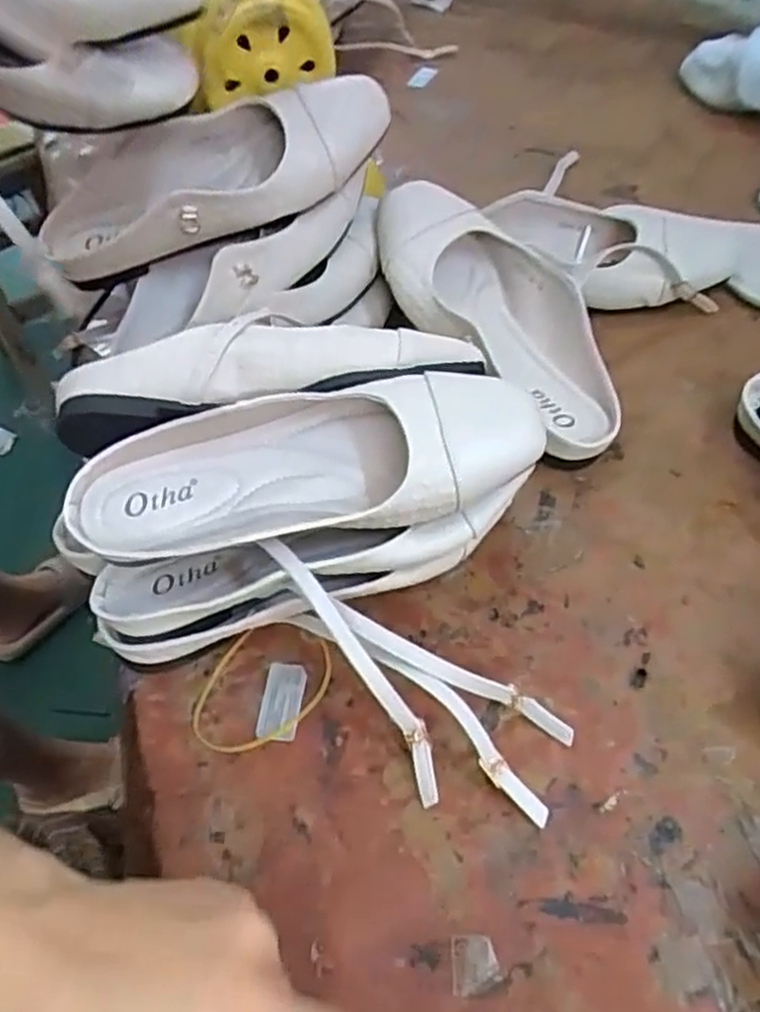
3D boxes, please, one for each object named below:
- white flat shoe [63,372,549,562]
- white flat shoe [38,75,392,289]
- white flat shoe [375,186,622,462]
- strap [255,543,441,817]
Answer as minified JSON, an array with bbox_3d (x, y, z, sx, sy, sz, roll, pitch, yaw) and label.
[{"bbox_3d":[-0.037,-0.017,0.374,0.233,0.058,0.086,-4,68,1],"label":"white flat shoe"},{"bbox_3d":[-0.105,-0.209,0.477,0.227,0.057,0.078,-15,53,-5],"label":"white flat shoe"},{"bbox_3d":[0.072,-0.125,0.485,0.093,0.047,0.227,-32,72,-18],"label":"white flat shoe"},{"bbox_3d":[-0.009,0.074,0.343,0.017,0.013,0.140,-34,95,-19],"label":"strap"}]

